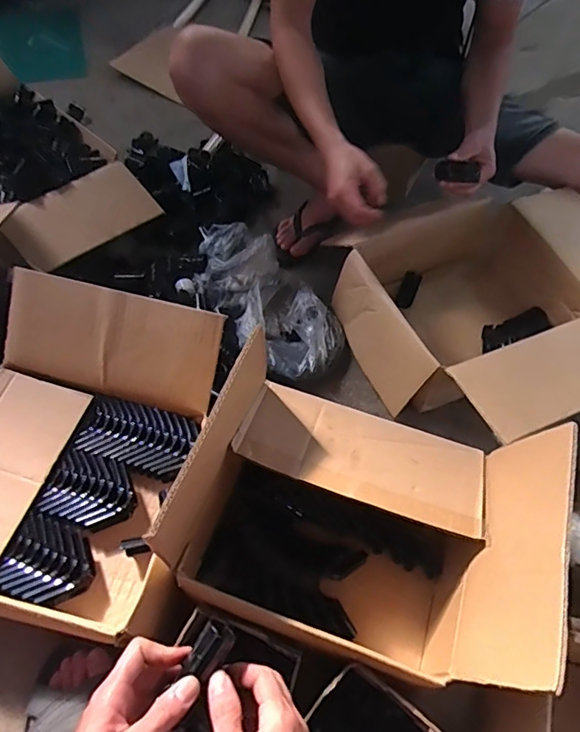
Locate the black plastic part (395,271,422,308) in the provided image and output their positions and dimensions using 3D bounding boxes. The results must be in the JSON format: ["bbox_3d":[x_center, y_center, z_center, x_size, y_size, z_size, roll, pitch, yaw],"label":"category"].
[{"bbox_3d":[0.229,-0.146,0.979,0.033,0.023,0.107,20,59,12],"label":"black plastic part"}]

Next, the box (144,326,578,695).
[{"bbox_3d":[0.086,0.182,0.603,0.366,0.250,0.282,17,59,11],"label":"box"}]

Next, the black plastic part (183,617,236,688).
[{"bbox_3d":[-0.067,0.238,0.422,0.027,0.014,0.044,30,62,18],"label":"black plastic part"}]

